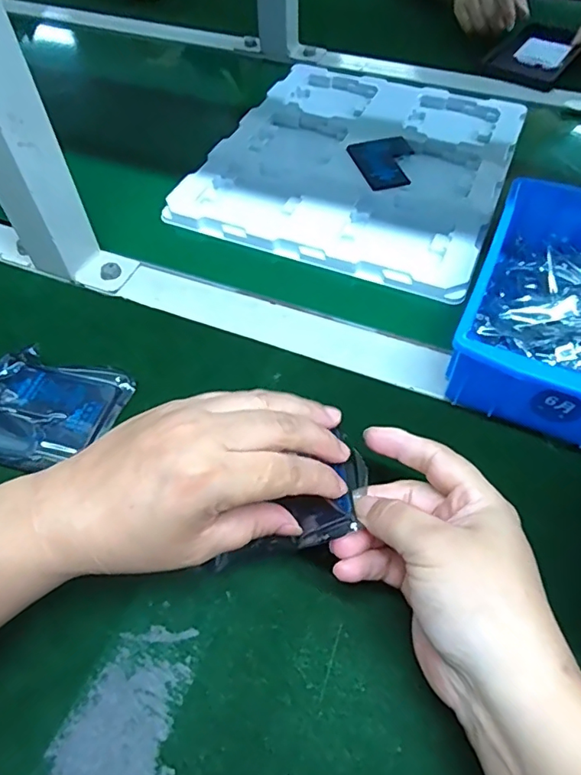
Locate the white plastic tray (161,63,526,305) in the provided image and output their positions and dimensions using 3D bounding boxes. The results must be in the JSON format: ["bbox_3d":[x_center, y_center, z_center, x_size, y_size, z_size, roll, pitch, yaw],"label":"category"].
[{"bbox_3d":[0.072,-0.231,0.514,0.274,0.012,0.315,19,57,14],"label":"white plastic tray"}]

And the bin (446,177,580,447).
[{"bbox_3d":[0.195,-0.056,0.355,0.126,0.063,0.192,20,57,15],"label":"bin"}]

